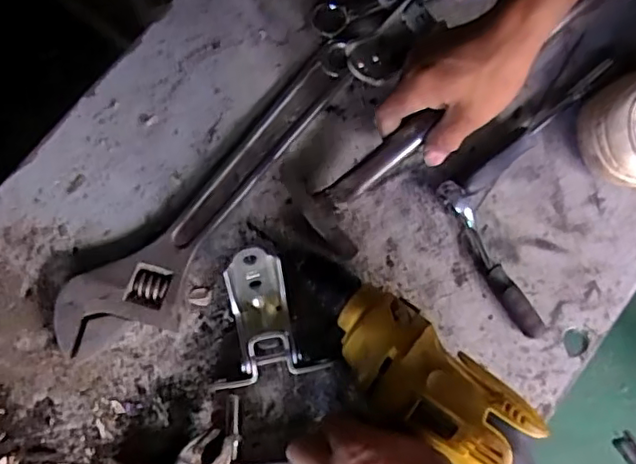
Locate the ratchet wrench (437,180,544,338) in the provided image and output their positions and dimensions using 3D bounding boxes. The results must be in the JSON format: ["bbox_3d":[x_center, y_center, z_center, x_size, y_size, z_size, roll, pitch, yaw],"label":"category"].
[{"bbox_3d":[0.145,0.022,0.511,0.022,0.025,0.145,-26,80,-5],"label":"ratchet wrench"}]

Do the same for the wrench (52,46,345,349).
[{"bbox_3d":[-0.086,-0.023,0.515,0.079,0.024,0.330,42,81,7],"label":"wrench"}]

